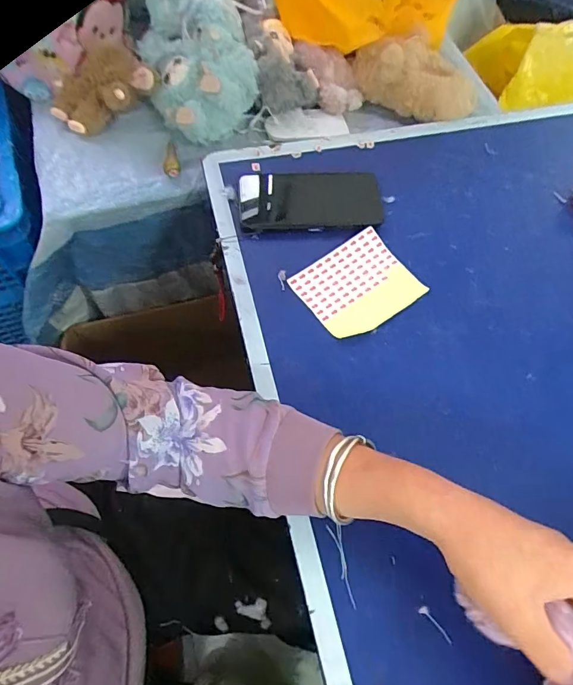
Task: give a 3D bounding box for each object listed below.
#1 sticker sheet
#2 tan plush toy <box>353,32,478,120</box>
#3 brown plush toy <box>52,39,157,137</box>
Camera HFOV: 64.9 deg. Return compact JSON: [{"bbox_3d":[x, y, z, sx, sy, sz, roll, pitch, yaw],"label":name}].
[{"bbox_3d":[0.078,-0.061,0.488,0.119,0.016,0.097,-33,71,-17],"label":"sticker sheet"},{"bbox_3d":[0.172,-0.356,0.609,0.174,0.066,0.090,20,65,6],"label":"tan plush toy"},{"bbox_3d":[-0.229,-0.314,0.558,0.119,0.055,0.081,-38,72,-19],"label":"brown plush toy"}]

